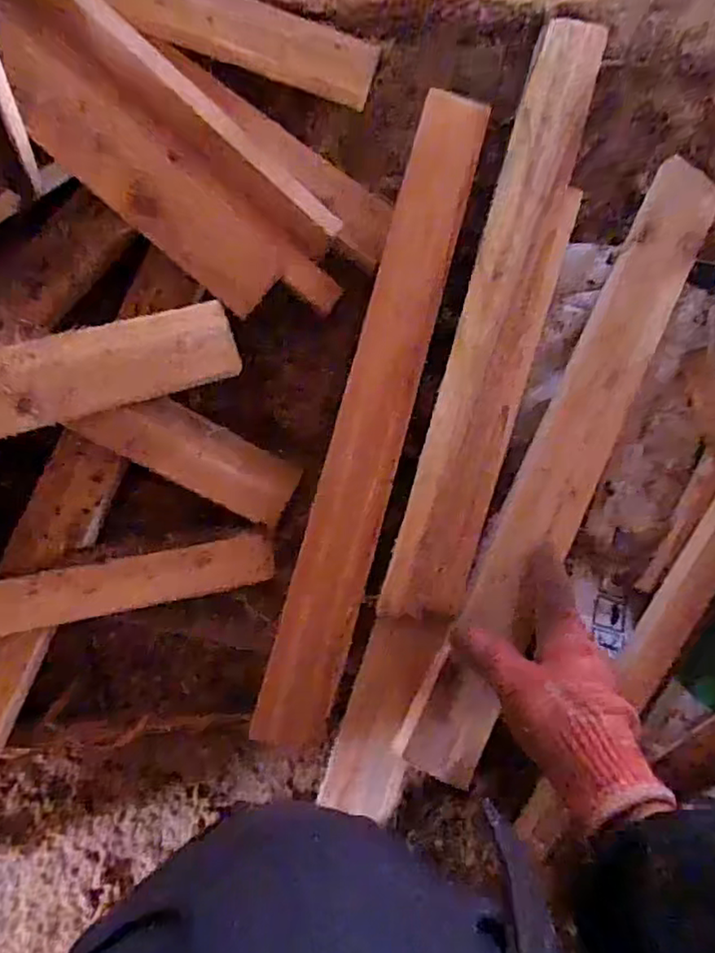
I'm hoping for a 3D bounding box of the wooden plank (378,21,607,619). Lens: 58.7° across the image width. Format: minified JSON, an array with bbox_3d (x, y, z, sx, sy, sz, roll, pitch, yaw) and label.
[{"bbox_3d":[0.114,-0.128,0.469,0.066,0.017,0.471,15,84,5],"label":"wooden plank"}]

